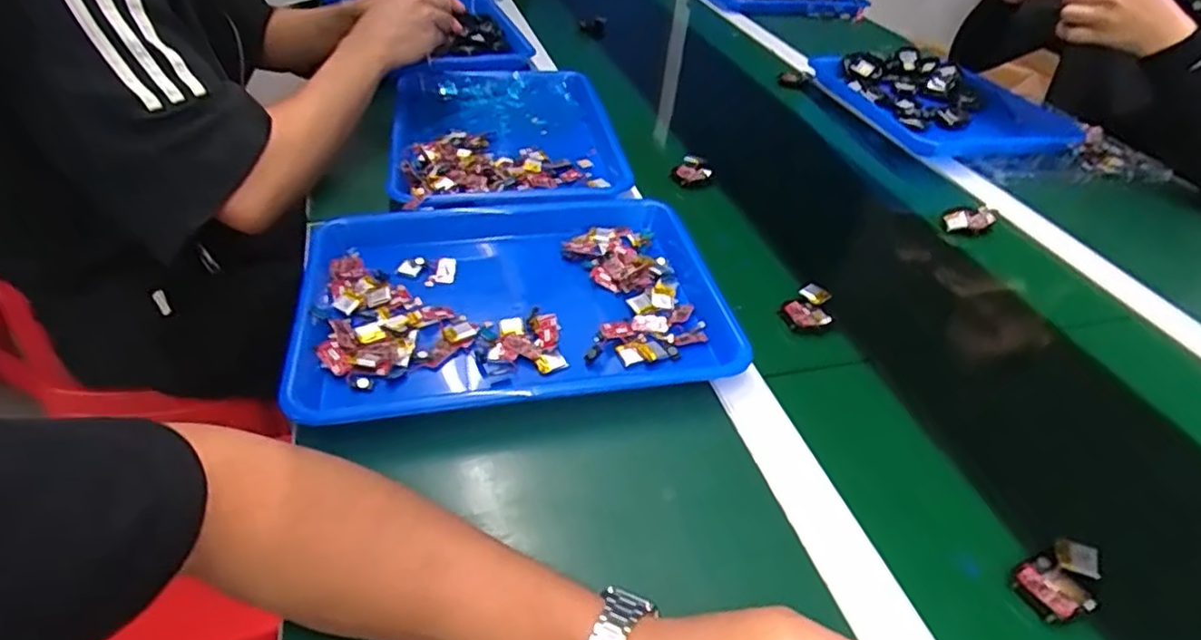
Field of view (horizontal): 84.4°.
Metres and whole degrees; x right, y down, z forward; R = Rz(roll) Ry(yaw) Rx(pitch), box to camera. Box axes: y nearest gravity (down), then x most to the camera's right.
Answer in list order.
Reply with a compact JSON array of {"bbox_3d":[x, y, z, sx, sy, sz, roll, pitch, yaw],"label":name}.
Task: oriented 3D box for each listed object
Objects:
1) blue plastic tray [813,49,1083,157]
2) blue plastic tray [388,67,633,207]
[{"bbox_3d":[0.497,-0.323,0.960,0.276,0.037,0.308,-8,41,-14],"label":"blue plastic tray"},{"bbox_3d":[-0.122,-0.230,0.831,0.258,0.060,0.406,-6,40,-12],"label":"blue plastic tray"}]

